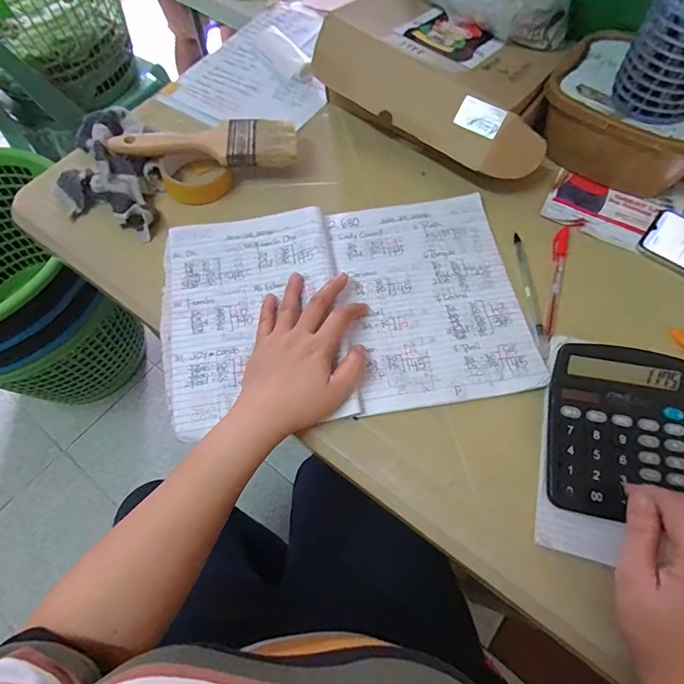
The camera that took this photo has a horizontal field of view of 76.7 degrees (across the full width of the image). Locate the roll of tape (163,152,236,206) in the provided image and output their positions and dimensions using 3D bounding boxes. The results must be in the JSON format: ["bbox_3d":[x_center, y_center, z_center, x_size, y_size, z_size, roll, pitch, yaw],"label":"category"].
[{"bbox_3d":[-0.183,-0.206,0.536,0.071,0.028,0.070,0,63,1],"label":"roll of tape"}]

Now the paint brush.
[{"bbox_3d":[-0.161,-0.249,0.526,0.217,0.022,0.070,3,65,2],"label":"paint brush"}]

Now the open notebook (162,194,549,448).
[{"bbox_3d":[-0.001,-0.044,0.459,0.368,0.019,0.245,-7,63,-3],"label":"open notebook"}]

